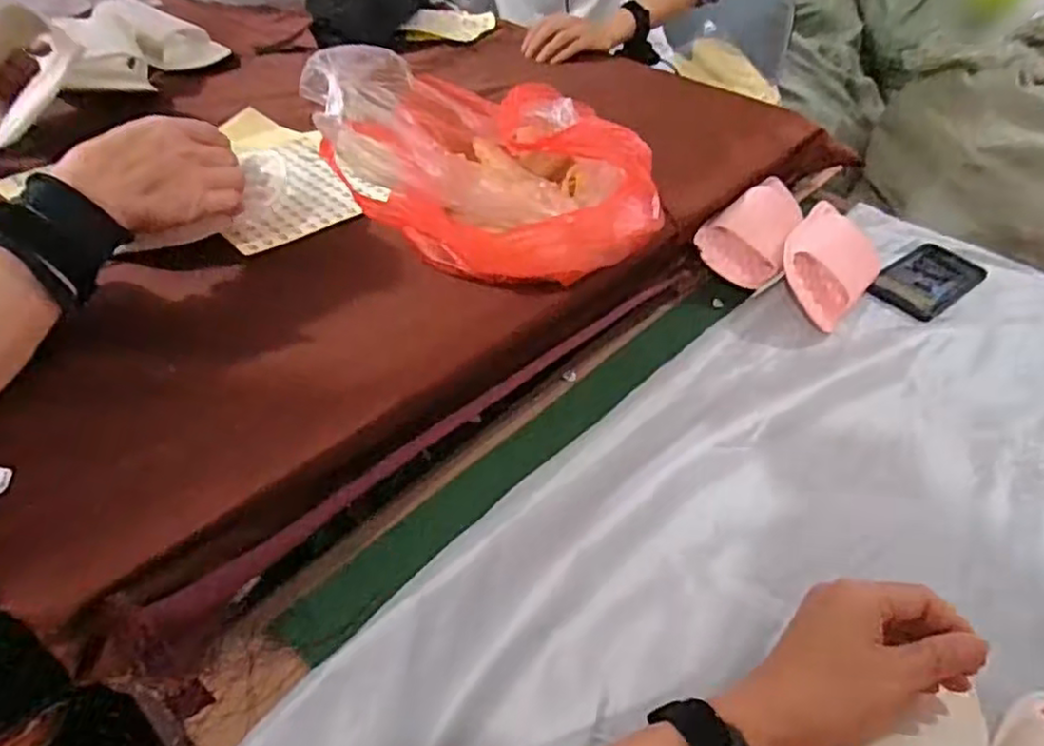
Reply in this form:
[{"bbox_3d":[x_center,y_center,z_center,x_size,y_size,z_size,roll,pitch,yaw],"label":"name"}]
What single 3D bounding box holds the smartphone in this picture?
[{"bbox_3d":[0.473,-0.110,0.782,0.172,0.015,0.080,-27,51,-32],"label":"smartphone"}]

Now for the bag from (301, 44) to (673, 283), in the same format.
[{"bbox_3d":[-0.018,-0.163,0.505,0.233,0.125,0.227,19,43,15],"label":"bag"}]

